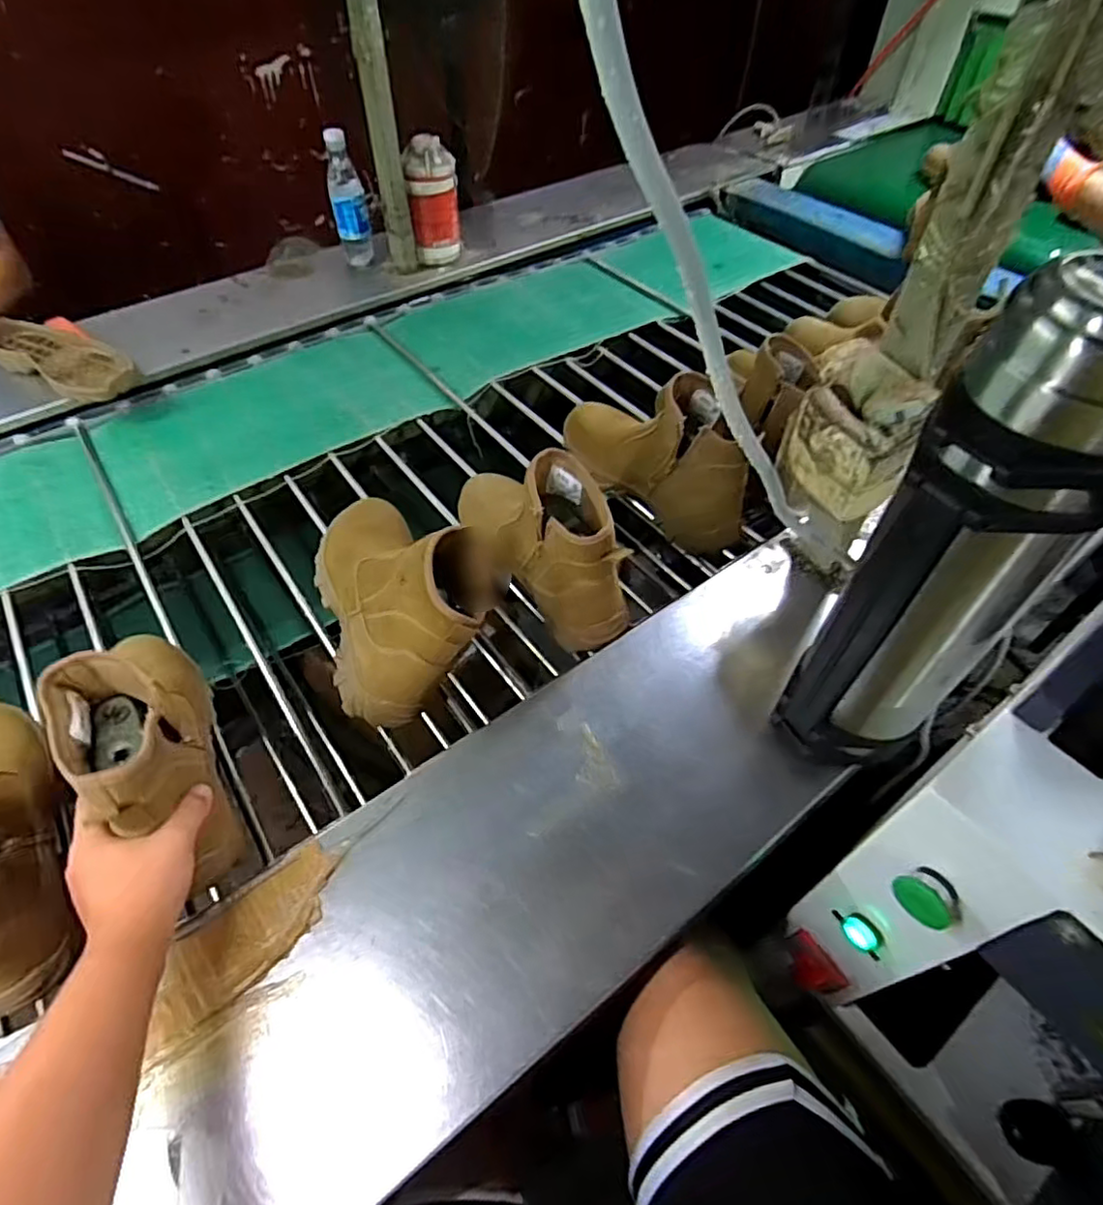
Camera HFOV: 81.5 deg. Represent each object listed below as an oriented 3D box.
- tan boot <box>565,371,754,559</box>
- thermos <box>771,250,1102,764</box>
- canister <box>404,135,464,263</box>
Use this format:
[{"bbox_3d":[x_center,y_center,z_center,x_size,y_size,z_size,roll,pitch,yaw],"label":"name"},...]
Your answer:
[{"bbox_3d":[0.125,-0.190,0.790,0.095,0.174,0.280,-36,62,-24],"label":"tan boot"},{"bbox_3d":[0.271,-0.017,0.443,0.115,0.378,0.106,30,58,20],"label":"thermos"},{"bbox_3d":[-0.211,-0.720,1.161,0.078,0.187,0.075,0,53,0],"label":"canister"}]

